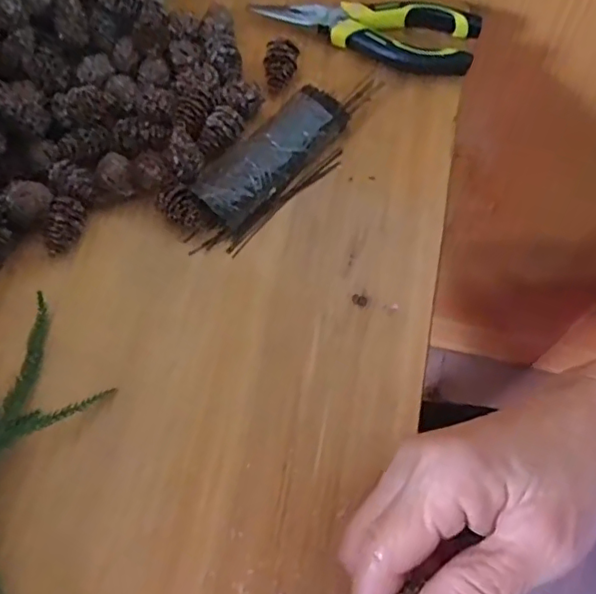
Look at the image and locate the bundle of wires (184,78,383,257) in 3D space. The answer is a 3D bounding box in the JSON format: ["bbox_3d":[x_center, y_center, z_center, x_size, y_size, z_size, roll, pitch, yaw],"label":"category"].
[{"bbox_3d":[-0.010,-0.089,0.352,0.045,0.022,0.149,41,75,19],"label":"bundle of wires"}]

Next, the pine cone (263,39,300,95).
[{"bbox_3d":[-0.012,-0.157,0.383,0.021,0.016,0.030,6,67,7],"label":"pine cone"}]

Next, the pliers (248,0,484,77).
[{"bbox_3d":[0.046,-0.188,0.393,0.151,0.012,0.050,15,68,10],"label":"pliers"}]

